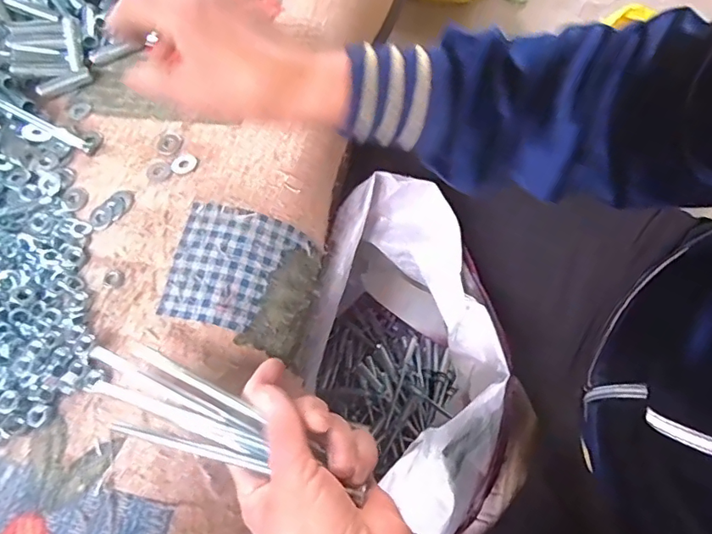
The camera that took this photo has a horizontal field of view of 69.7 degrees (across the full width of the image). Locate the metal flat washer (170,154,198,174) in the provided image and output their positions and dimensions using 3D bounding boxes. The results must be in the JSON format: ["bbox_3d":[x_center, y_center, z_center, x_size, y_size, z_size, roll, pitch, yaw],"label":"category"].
[{"bbox_3d":[-0.129,-0.077,0.381,0.019,0.004,0.016,-8,66,-2],"label":"metal flat washer"}]

